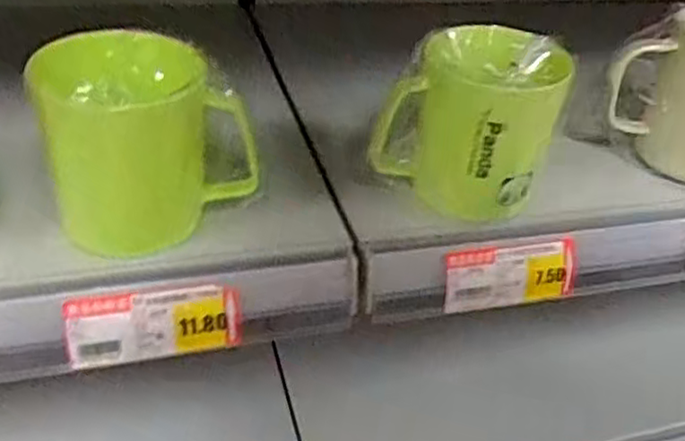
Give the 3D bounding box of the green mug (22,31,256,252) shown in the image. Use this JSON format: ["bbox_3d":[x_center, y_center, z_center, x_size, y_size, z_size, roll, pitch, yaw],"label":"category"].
[{"bbox_3d":[-0.106,-0.044,0.372,0.103,0.102,0.077,-11,40,-19],"label":"green mug"}]

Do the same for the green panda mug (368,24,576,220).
[{"bbox_3d":[0.079,-0.063,0.423,0.107,0.092,0.083,13,39,11],"label":"green panda mug"}]

